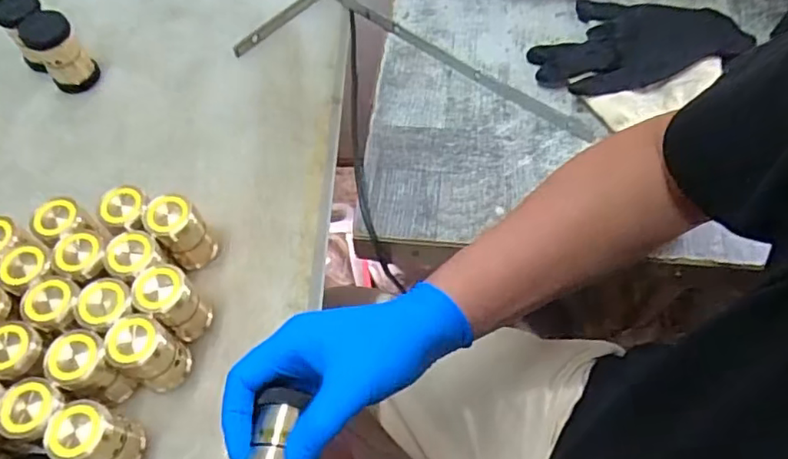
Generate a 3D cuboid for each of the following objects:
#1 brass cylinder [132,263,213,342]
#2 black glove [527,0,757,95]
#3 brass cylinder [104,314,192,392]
[{"bbox_3d":[-0.167,0.052,0.436,0.041,0.068,0.034,38,68,22],"label":"brass cylinder"},{"bbox_3d":[0.233,-0.191,0.565,0.200,0.030,0.118,-11,59,-3],"label":"black glove"},{"bbox_3d":[-0.173,0.088,0.414,0.038,0.072,0.035,-1,59,2],"label":"brass cylinder"}]

